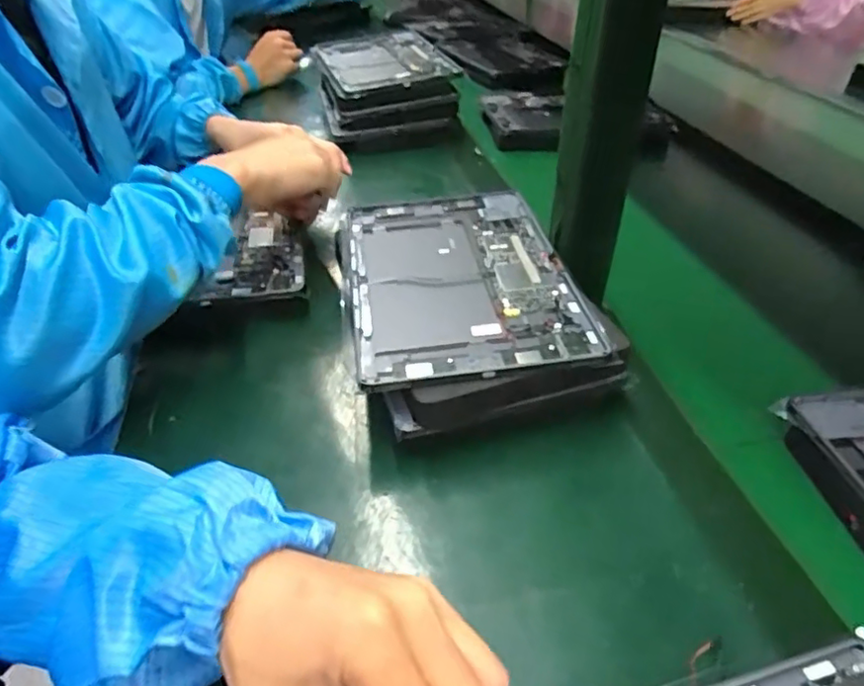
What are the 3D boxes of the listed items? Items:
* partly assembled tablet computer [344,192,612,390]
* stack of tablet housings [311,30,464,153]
[{"bbox_3d":[0.018,-0.056,0.487,0.167,0.015,0.248,-4,38,-6],"label":"partly assembled tablet computer"},{"bbox_3d":[-0.075,-0.382,0.909,0.181,0.089,0.260,-8,39,-11],"label":"stack of tablet housings"}]

